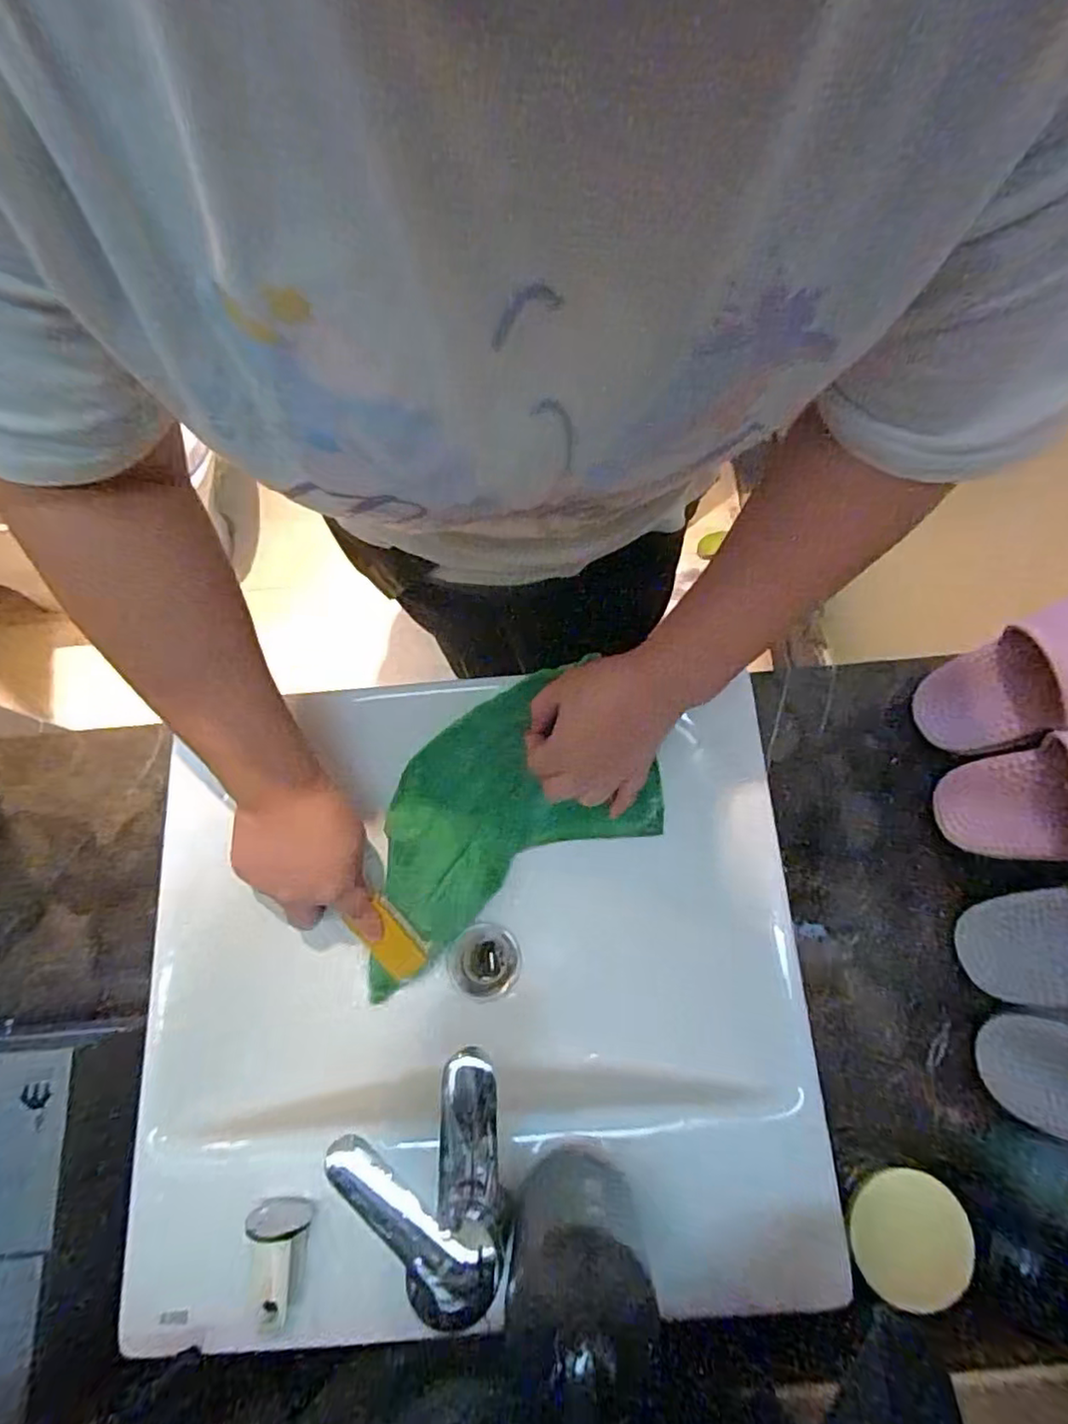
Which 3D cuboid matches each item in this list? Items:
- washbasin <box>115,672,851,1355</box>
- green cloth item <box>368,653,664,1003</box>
[{"bbox_3d":[-0.044,0.212,0.501,0.462,0.137,0.382,-4,74,0],"label":"washbasin"},{"bbox_3d":[-0.049,0.093,0.535,0.279,0.027,0.155,-32,94,6],"label":"green cloth item"}]

